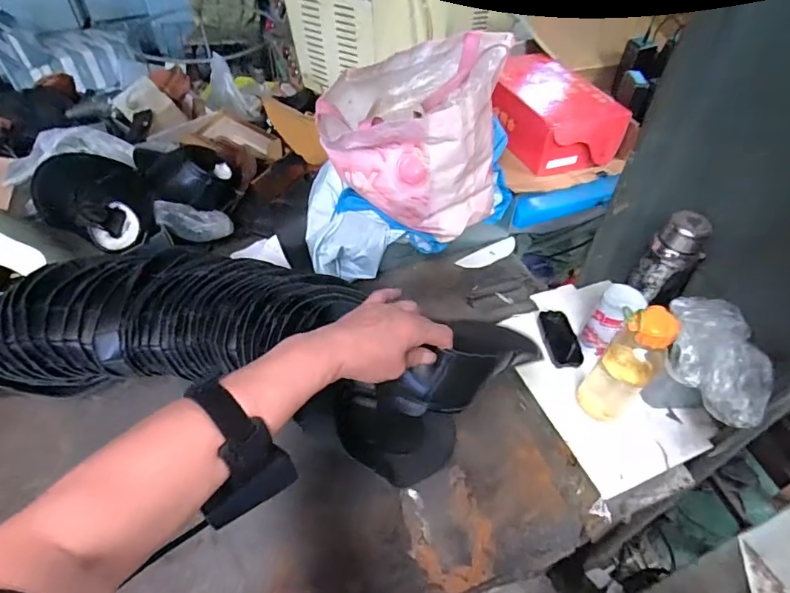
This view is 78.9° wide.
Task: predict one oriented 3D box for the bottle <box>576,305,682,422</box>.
[{"bbox_3d":[0.336,0.091,0.687,0.073,0.211,0.081,37,57,27],"label":"bottle"}]

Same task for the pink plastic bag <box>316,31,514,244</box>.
[{"bbox_3d":[0.033,-0.284,0.839,0.285,0.251,0.220,6,48,4],"label":"pink plastic bag"}]

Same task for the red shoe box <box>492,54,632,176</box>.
[{"bbox_3d":[0.324,-0.414,1.066,0.233,0.113,0.336,-19,51,-17],"label":"red shoe box"}]

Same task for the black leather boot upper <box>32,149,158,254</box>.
[{"bbox_3d":[-0.556,-0.192,0.881,0.275,0.090,0.162,35,56,26],"label":"black leather boot upper"}]

